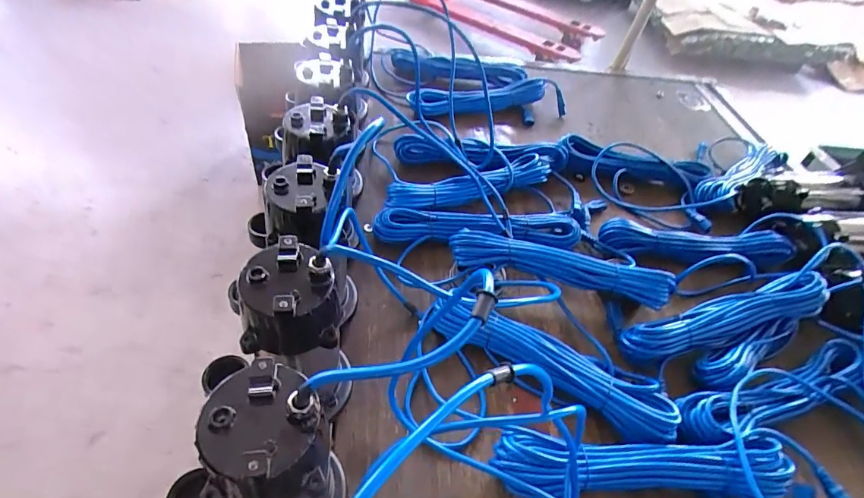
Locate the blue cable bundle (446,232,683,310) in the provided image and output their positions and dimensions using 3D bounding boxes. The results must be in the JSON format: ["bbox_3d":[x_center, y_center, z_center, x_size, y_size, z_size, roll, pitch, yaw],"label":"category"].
[{"bbox_3d":[0.201,0.028,0.698,0.349,0.050,0.054,11,47,1],"label":"blue cable bundle"}]

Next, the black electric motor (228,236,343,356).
[{"bbox_3d":[-0.133,0.043,0.421,0.094,0.073,0.085,4,48,-6],"label":"black electric motor"}]

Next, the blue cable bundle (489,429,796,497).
[{"bbox_3d":[0.247,0.258,0.531,0.359,0.051,0.076,5,48,-5],"label":"blue cable bundle"}]

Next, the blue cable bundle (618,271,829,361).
[{"bbox_3d":[0.447,0.099,0.677,0.341,0.058,0.067,-9,50,-17],"label":"blue cable bundle"}]

